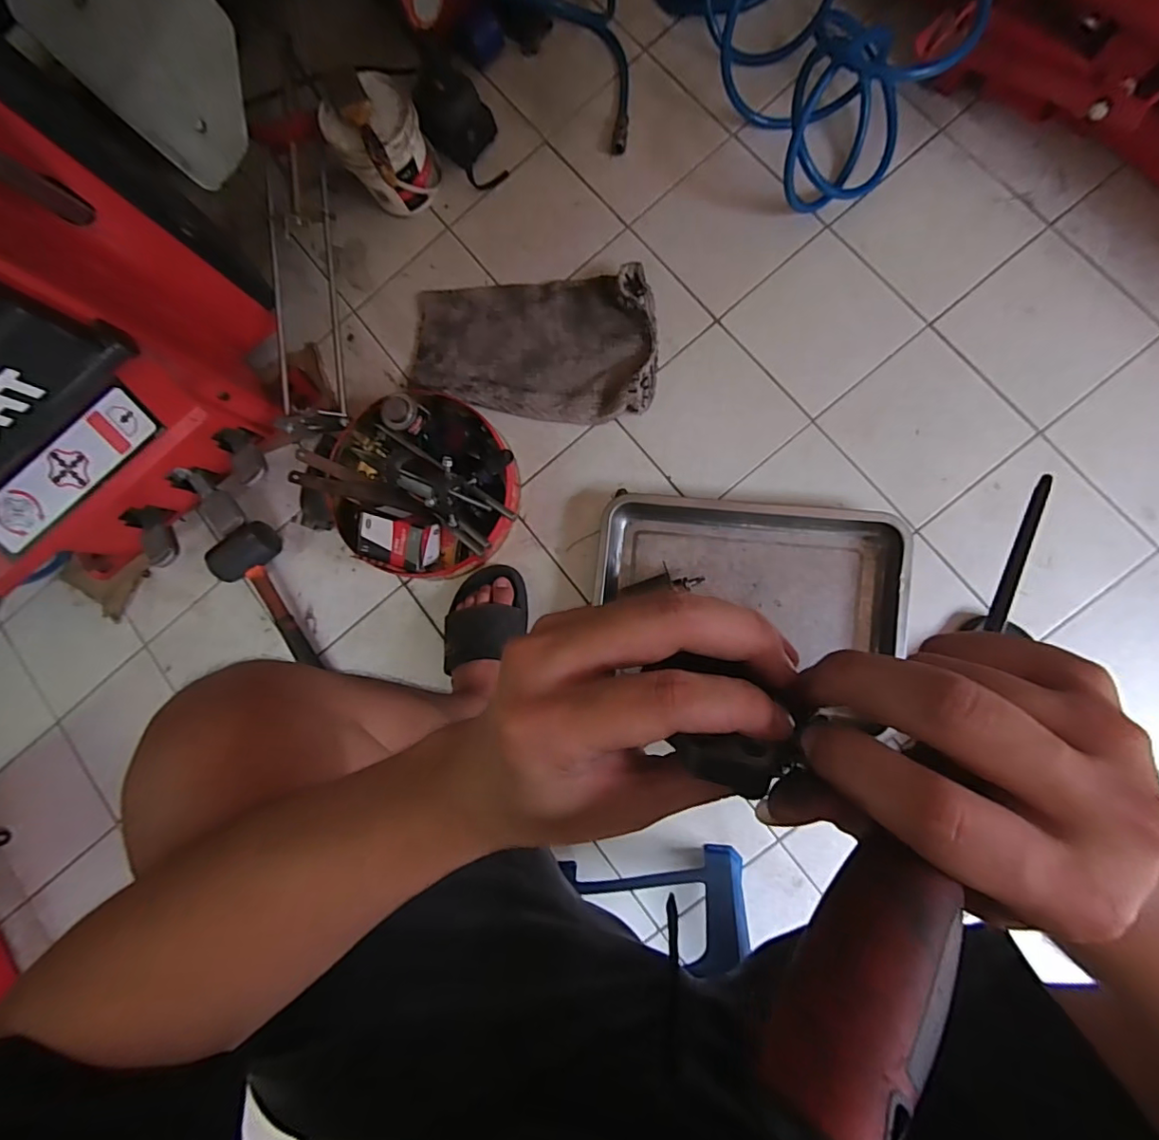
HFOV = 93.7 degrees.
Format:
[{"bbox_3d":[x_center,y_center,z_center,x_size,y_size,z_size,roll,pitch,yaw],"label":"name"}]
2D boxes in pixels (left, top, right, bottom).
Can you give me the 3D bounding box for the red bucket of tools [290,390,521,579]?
[{"bbox_3d":[-0.237,-0.123,0.757,0.296,0.110,0.261,40,92,9],"label":"red bucket of tools"}]

